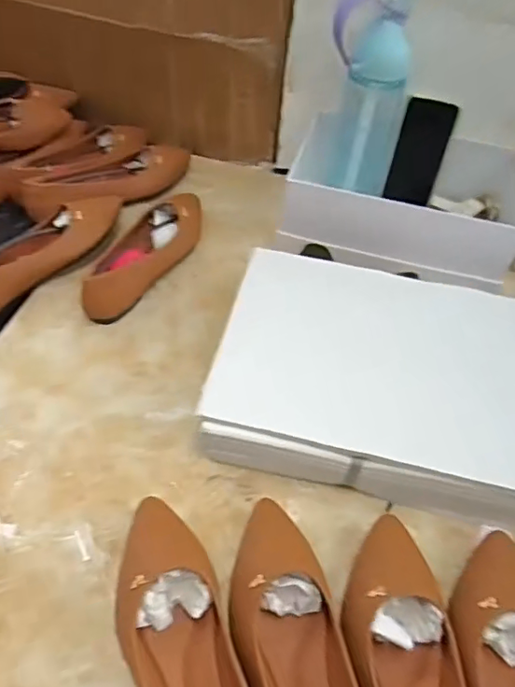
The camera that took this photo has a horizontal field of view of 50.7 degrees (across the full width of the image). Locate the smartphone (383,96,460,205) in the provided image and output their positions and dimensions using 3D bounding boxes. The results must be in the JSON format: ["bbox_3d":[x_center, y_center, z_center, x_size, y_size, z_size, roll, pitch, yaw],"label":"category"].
[{"bbox_3d":[0.235,-0.275,0.785,0.069,0.140,0.013,19,35,13],"label":"smartphone"}]

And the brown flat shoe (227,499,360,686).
[{"bbox_3d":[0.031,0.242,0.417,0.080,0.067,0.251,-7,51,-12],"label":"brown flat shoe"}]

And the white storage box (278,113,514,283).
[{"bbox_3d":[0.205,-0.214,0.768,0.317,0.102,0.193,20,51,10],"label":"white storage box"}]

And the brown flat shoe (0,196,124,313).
[{"bbox_3d":[-0.278,-0.116,0.691,0.070,0.052,0.264,36,56,22],"label":"brown flat shoe"}]

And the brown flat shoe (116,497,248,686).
[{"bbox_3d":[-0.056,0.245,0.422,0.080,0.042,0.252,-13,53,-16],"label":"brown flat shoe"}]

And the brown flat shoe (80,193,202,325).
[{"bbox_3d":[-0.147,-0.126,0.708,0.079,0.061,0.250,27,53,16],"label":"brown flat shoe"}]

